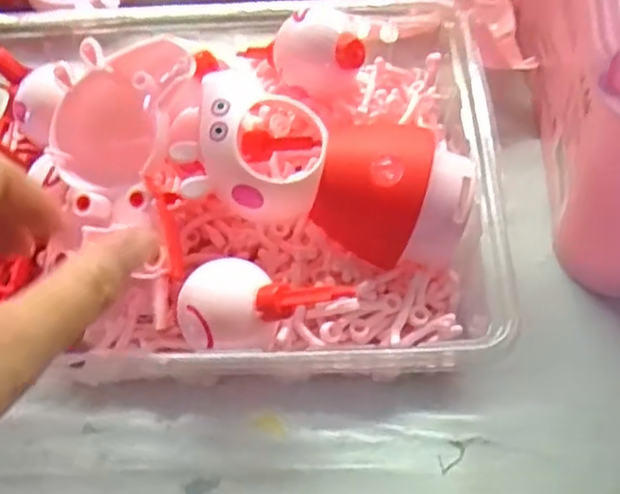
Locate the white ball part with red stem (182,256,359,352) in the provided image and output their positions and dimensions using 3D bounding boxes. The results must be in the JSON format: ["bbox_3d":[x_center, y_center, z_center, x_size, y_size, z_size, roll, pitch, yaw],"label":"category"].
[{"bbox_3d":[-0.015,0.023,0.236,0.053,0.031,0.032,3,57,6],"label":"white ball part with red stem"}]

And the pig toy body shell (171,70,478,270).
[{"bbox_3d":[0.005,-0.027,0.251,0.105,0.053,0.050,9,58,10],"label":"pig toy body shell"}]

